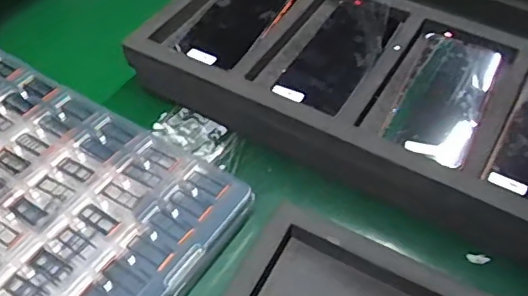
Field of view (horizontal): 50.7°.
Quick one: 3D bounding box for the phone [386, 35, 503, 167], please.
[{"bbox_3d":[0.174,-0.050,0.534,0.070,0.009,0.165,22,54,19],"label":"phone"}]

